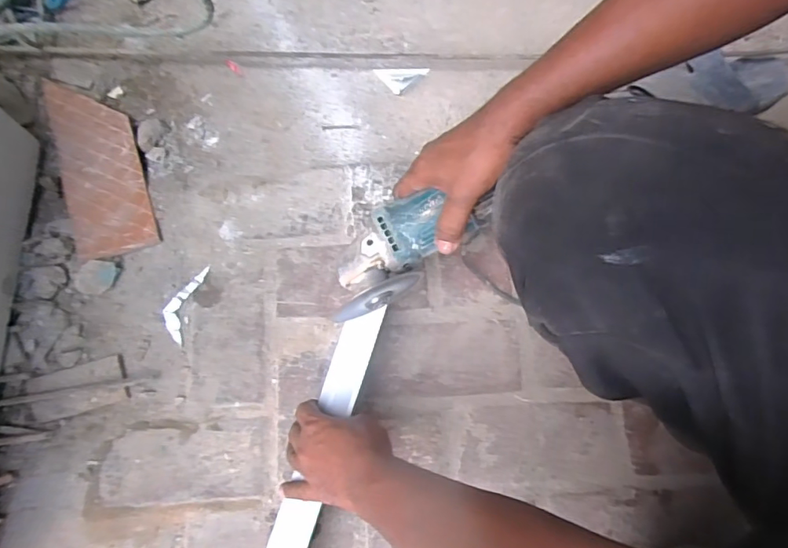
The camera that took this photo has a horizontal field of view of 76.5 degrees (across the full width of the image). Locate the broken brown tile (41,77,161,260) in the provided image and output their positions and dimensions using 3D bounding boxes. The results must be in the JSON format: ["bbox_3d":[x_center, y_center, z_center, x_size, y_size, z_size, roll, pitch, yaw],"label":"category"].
[{"bbox_3d":[-0.402,-0.155,0.678,0.101,0.012,0.274,-21,78,-6],"label":"broken brown tile"}]

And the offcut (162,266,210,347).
[{"bbox_3d":[-0.270,0.036,0.638,0.032,0.008,0.100,14,76,2],"label":"offcut"}]

